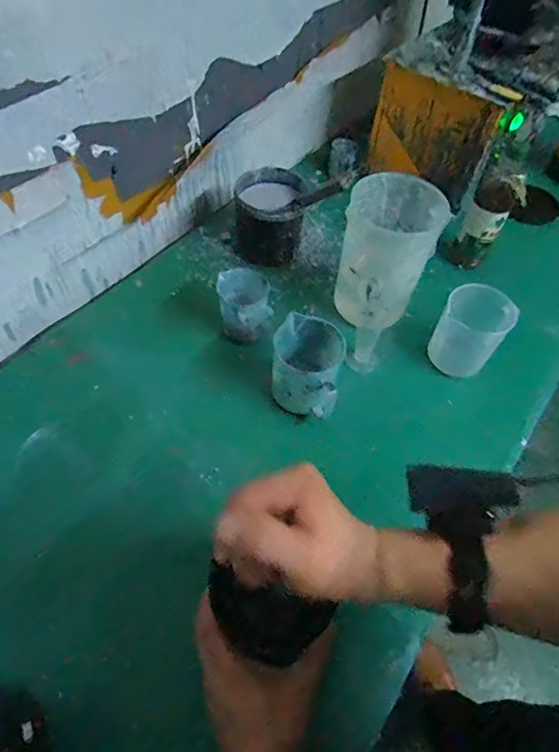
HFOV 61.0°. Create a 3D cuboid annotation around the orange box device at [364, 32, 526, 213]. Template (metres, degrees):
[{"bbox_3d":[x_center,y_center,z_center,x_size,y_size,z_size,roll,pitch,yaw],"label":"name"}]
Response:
[{"bbox_3d":[0.307,-0.480,0.924,0.247,0.195,0.078,38,61,21],"label":"orange box device"}]

